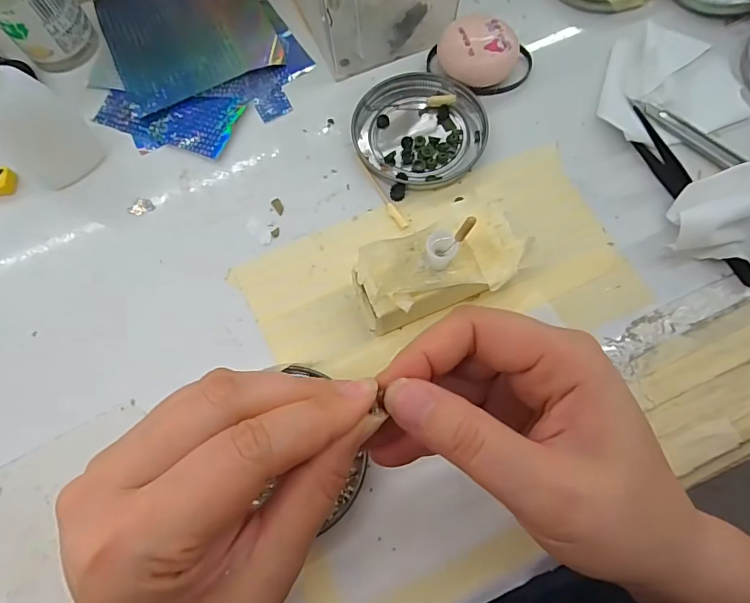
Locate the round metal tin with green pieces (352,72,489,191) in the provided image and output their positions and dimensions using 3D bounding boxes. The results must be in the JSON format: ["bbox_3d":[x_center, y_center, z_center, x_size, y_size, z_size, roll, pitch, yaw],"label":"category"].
[{"bbox_3d":[0.027,-0.105,0.287,0.075,0.008,0.077,-1,72,2],"label":"round metal tin with green pieces"}]

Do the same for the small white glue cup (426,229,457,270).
[{"bbox_3d":[0.030,-0.023,0.219,0.013,0.019,0.013,0,70,1],"label":"small white glue cup"}]

